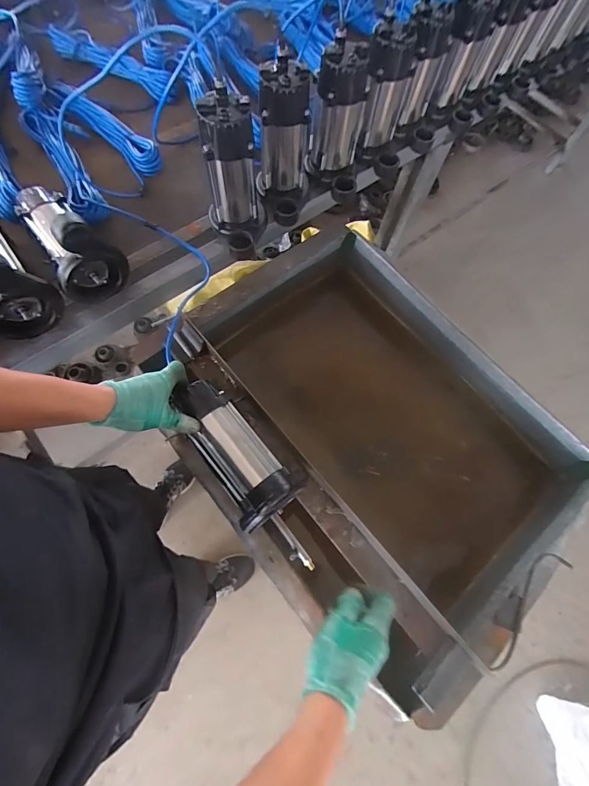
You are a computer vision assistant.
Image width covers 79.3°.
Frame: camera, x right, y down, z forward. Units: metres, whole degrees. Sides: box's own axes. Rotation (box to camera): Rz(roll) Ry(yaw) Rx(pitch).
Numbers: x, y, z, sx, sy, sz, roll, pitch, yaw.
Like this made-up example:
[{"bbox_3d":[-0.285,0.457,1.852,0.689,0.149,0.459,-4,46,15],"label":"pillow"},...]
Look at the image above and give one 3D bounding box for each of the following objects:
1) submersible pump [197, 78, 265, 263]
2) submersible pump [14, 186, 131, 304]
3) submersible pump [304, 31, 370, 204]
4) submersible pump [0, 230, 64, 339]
[{"bbox_3d":[-0.107,-0.381,0.658,0.111,0.234,0.138,-9,70,-8],"label":"submersible pump"},{"bbox_3d":[-0.419,-0.305,0.650,0.119,0.150,0.221,-31,74,-15],"label":"submersible pump"},{"bbox_3d":[0.091,-0.537,0.731,0.110,0.232,0.122,1,69,-4],"label":"submersible pump"},{"bbox_3d":[-0.532,-0.226,0.613,0.117,0.148,0.228,-39,77,-17],"label":"submersible pump"}]

